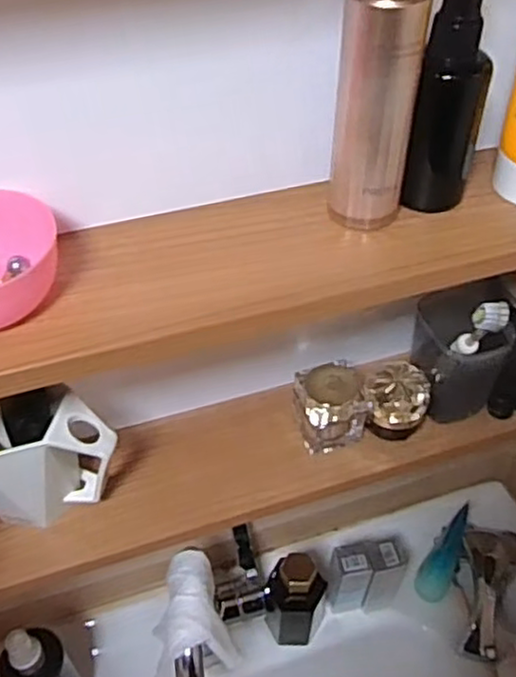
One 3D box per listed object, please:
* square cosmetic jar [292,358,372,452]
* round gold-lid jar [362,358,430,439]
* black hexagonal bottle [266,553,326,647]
[{"bbox_3d":[0.054,0.053,0.529,0.055,0.057,0.047,-6,47,-5],"label":"square cosmetic jar"},{"bbox_3d":[0.107,0.048,0.533,0.048,0.048,0.044,0,46,0],"label":"round gold-lid jar"},{"bbox_3d":[0.041,0.271,0.730,0.064,0.161,0.067,6,47,6],"label":"black hexagonal bottle"}]

